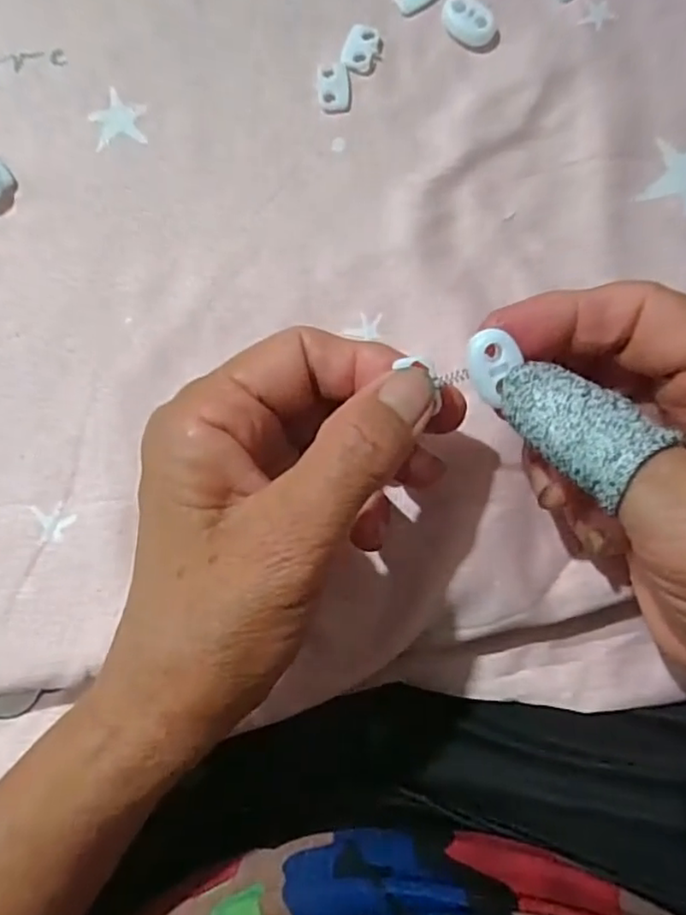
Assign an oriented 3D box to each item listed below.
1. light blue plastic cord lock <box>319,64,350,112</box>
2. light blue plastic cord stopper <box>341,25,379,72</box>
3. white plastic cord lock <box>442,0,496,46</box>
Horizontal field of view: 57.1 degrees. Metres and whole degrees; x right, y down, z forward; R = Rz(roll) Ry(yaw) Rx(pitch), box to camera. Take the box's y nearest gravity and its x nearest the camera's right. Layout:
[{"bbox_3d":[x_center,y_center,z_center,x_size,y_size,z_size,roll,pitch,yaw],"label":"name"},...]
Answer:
[{"bbox_3d":[-0.003,-0.145,0.245,0.012,0.004,0.019,-4,85,0],"label":"light blue plastic cord lock"},{"bbox_3d":[0.007,-0.161,0.246,0.012,0.004,0.018,17,85,2],"label":"light blue plastic cord stopper"},{"bbox_3d":[0.049,-0.170,0.246,0.022,0.006,0.013,39,86,4],"label":"white plastic cord lock"}]

